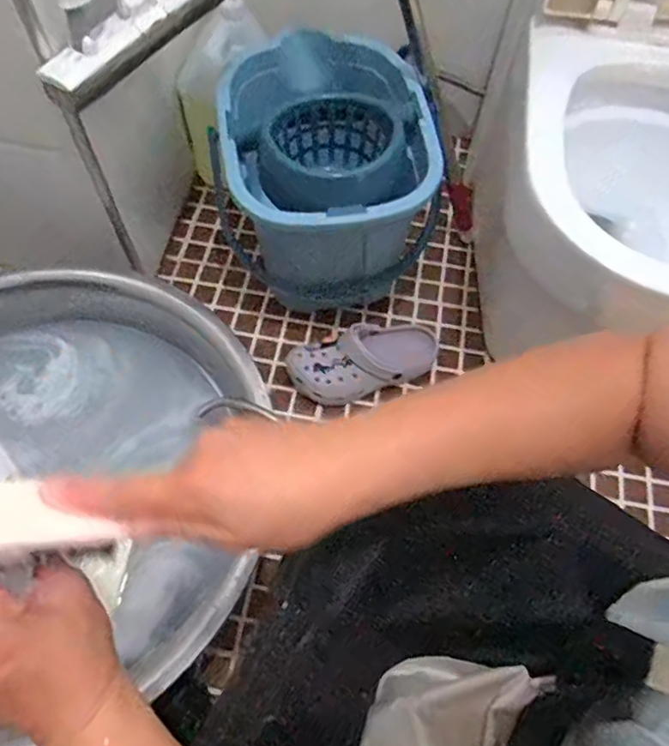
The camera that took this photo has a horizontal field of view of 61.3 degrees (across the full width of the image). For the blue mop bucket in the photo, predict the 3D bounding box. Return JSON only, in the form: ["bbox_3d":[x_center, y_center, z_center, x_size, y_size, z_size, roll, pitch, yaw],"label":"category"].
[{"bbox_3d":[-0.009,-0.288,0.903,0.322,0.307,0.352,1,63,-3],"label":"blue mop bucket"}]

